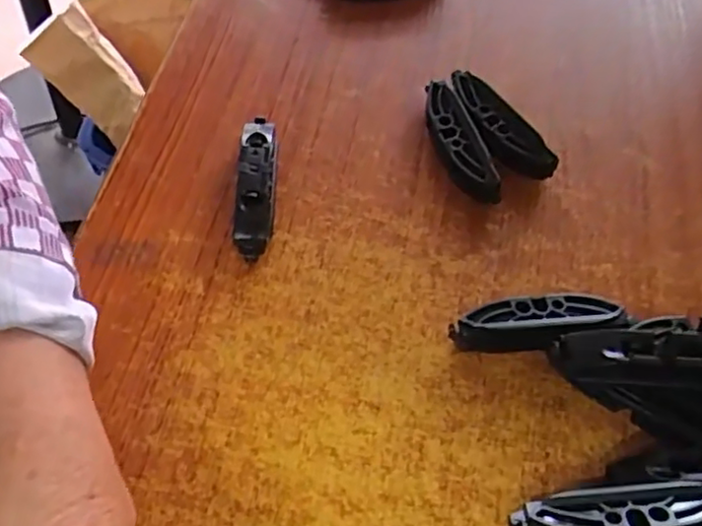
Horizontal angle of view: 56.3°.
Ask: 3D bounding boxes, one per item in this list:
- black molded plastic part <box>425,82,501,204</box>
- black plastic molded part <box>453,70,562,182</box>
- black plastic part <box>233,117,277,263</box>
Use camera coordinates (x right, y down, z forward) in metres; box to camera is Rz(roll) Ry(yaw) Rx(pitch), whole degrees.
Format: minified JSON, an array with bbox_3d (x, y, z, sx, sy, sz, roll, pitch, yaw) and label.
[{"bbox_3d":[0.056,-0.063,0.347,0.020,0.017,0.078,-15,60,-13],"label":"black molded plastic part"},{"bbox_3d":[0.077,-0.074,0.351,0.024,0.018,0.077,-33,66,-22],"label":"black plastic molded part"},{"bbox_3d":[-0.047,-0.040,0.326,0.018,0.020,0.077,0,58,-4],"label":"black plastic part"}]

